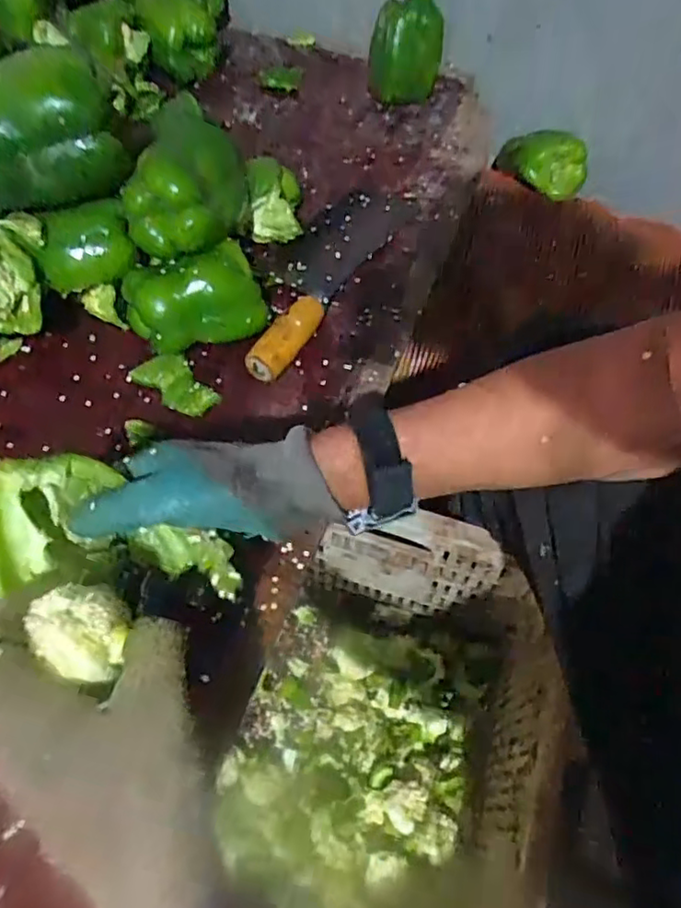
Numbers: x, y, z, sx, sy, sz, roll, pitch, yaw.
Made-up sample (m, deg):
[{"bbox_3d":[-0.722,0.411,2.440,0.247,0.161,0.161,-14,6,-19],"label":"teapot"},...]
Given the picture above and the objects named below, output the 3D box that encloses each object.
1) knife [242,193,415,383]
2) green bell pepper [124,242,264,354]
[{"bbox_3d":[-0.017,-0.170,0.567,0.074,0.033,0.262,25,62,13],"label":"knife"},{"bbox_3d":[-0.118,-0.120,0.509,0.107,0.072,0.063,-17,61,-11],"label":"green bell pepper"}]

